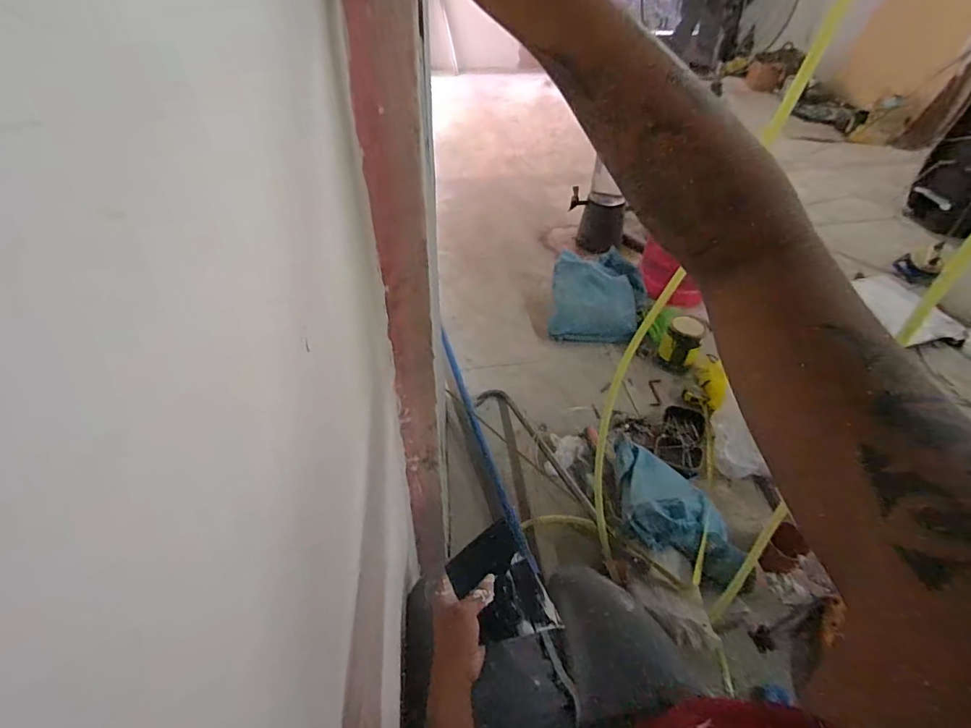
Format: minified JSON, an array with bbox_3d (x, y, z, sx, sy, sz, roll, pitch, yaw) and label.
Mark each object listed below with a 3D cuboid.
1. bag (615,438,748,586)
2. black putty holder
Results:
[{"bbox_3d":[0.338,0.270,0.935,0.189,0.059,0.341,-9,30,-11],"label":"bag"},{"bbox_3d":[0.017,0.260,0.569,0.087,0.010,0.132,-20,48,-21],"label":"black putty holder"}]

